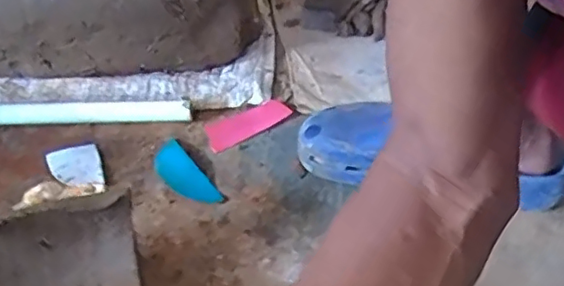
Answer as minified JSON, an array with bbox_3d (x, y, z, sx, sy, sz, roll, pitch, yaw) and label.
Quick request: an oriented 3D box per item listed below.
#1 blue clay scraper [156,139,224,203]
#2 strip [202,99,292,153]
[{"bbox_3d":[-0.109,0.030,0.652,0.043,0.013,0.107,-24,44,-25],"label":"blue clay scraper"},{"bbox_3d":[-0.041,-0.025,0.723,0.114,0.004,0.051,-24,44,-26],"label":"strip"}]

